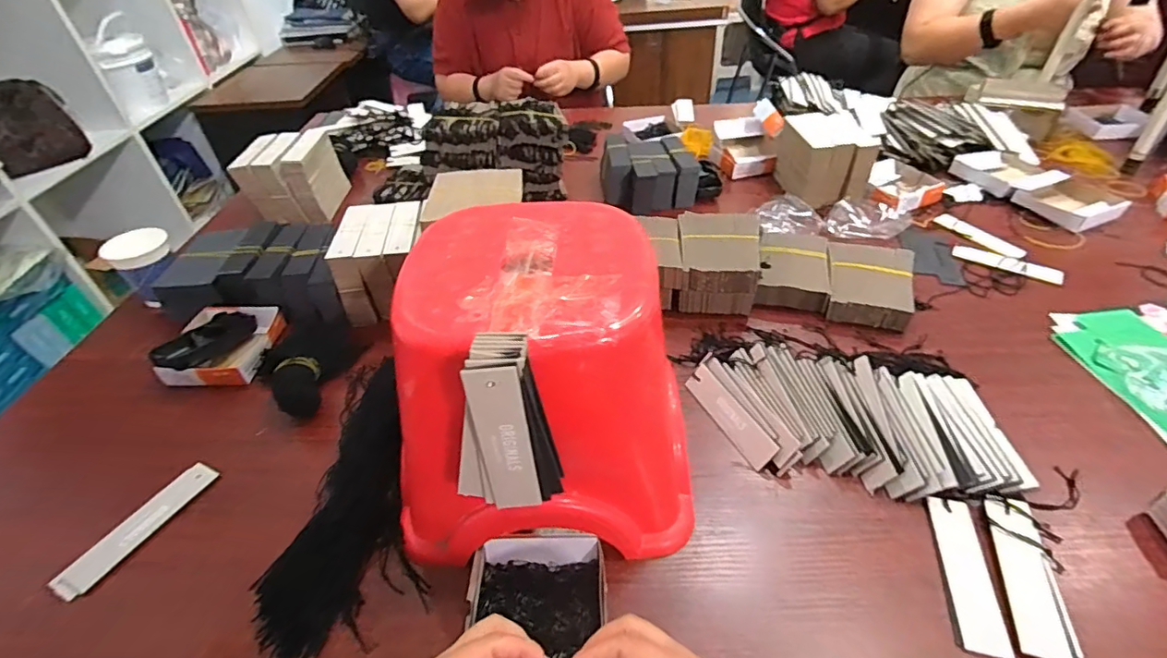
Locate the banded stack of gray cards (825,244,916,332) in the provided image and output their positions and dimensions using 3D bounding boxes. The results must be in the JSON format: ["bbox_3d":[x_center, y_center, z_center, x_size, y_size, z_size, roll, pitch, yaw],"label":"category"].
[{"bbox_3d":[0.363,-0.058,0.687,0.099,0.033,0.129,14,44,18],"label":"banded stack of gray cards"}]

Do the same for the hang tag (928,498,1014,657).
[{"bbox_3d":[0.306,0.194,0.433,0.034,0.006,0.123,7,43,11],"label":"hang tag"}]

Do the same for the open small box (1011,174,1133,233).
[{"bbox_3d":[0.756,-0.198,0.829,0.111,0.033,0.106,-19,44,-17],"label":"open small box"}]

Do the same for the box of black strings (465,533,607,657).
[{"bbox_3d":[-0.036,0.215,0.428,0.106,0.031,0.092,-2,42,2],"label":"box of black strings"}]

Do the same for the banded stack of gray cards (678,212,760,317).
[{"bbox_3d":[0.175,-0.090,0.703,0.098,0.072,0.132,6,42,10],"label":"banded stack of gray cards"}]

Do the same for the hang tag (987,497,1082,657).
[{"bbox_3d":[0.355,0.194,0.427,0.039,0.007,0.132,11,44,15],"label":"hang tag"}]

